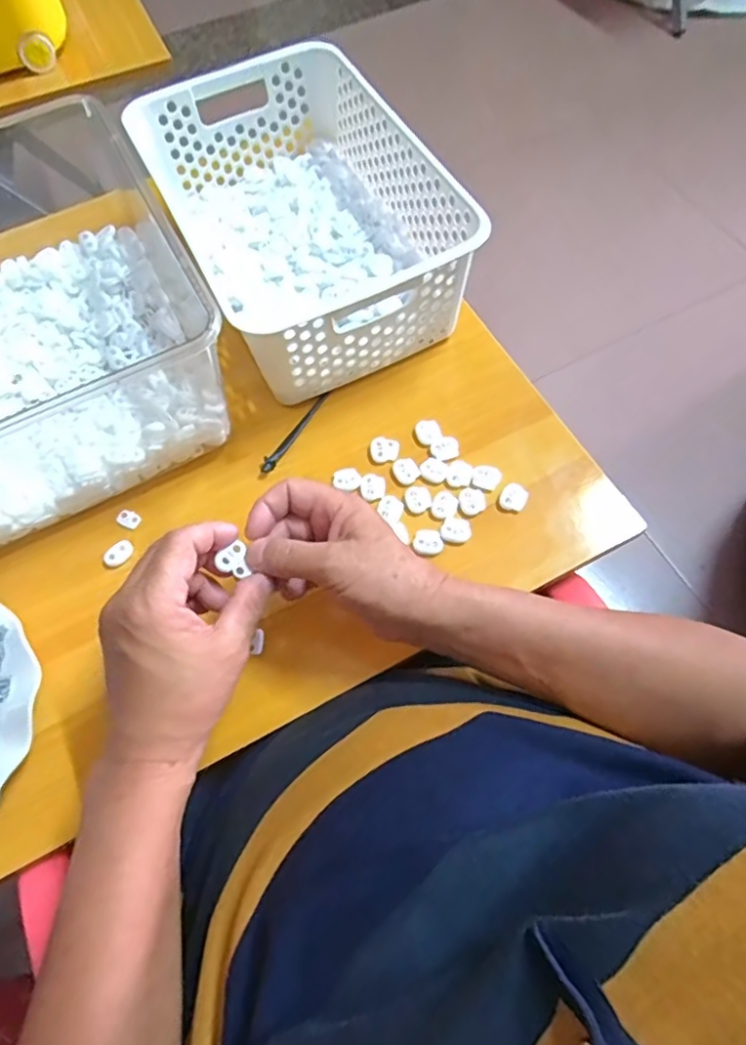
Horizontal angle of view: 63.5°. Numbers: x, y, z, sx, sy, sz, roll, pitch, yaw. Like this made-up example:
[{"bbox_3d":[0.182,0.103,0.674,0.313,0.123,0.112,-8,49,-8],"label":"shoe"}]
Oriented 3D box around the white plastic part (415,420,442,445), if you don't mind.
[{"bbox_3d":[0.045,-0.073,0.495,0.019,0.009,0.023,-21,65,-8],"label":"white plastic part"}]

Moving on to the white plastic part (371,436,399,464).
[{"bbox_3d":[0.009,-0.060,0.490,0.024,0.004,0.021,6,65,5],"label":"white plastic part"}]

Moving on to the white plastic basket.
[{"bbox_3d":[-0.061,-0.265,0.535,0.195,0.113,0.301,-25,66,-9],"label":"white plastic basket"}]

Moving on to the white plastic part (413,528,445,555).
[{"bbox_3d":[0.042,0.014,0.454,0.022,0.004,0.020,-1,64,2],"label":"white plastic part"}]

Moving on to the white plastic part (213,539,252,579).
[{"bbox_3d":[-0.086,0.025,0.379,0.021,0.004,0.020,-39,98,-23],"label":"white plastic part"}]

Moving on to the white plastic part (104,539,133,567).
[{"bbox_3d":[-0.197,0.023,0.465,0.017,0.009,0.023,34,70,17],"label":"white plastic part"}]

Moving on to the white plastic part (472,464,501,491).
[{"bbox_3d":[0.089,-0.035,0.475,0.022,0.009,0.018,18,66,10],"label":"white plastic part"}]

